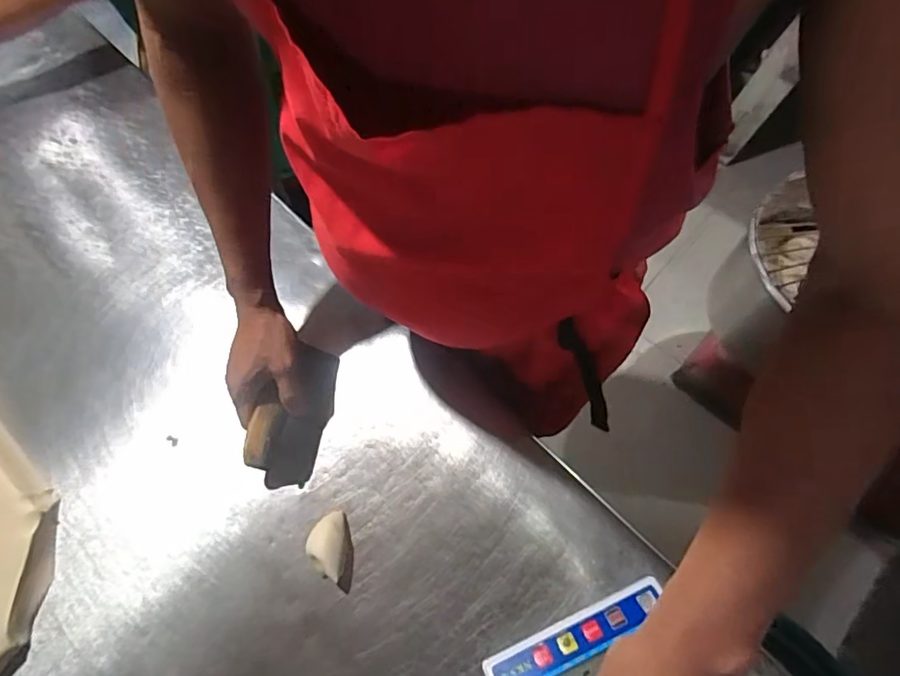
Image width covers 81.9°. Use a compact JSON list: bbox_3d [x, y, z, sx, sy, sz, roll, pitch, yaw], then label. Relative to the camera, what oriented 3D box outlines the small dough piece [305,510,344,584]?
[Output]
[{"bbox_3d":[-0.125,0.210,0.524,0.036,0.023,0.063,-5,65,0],"label":"small dough piece"}]

